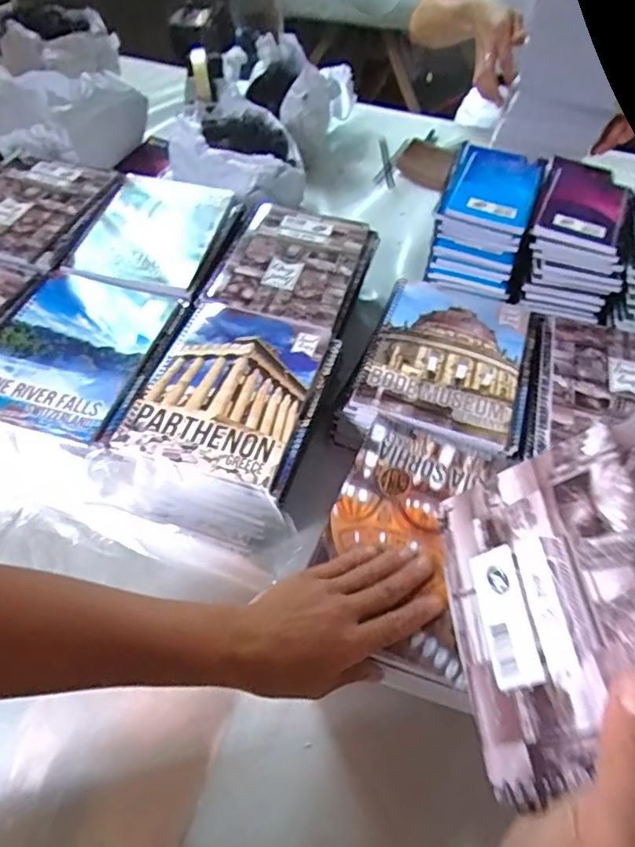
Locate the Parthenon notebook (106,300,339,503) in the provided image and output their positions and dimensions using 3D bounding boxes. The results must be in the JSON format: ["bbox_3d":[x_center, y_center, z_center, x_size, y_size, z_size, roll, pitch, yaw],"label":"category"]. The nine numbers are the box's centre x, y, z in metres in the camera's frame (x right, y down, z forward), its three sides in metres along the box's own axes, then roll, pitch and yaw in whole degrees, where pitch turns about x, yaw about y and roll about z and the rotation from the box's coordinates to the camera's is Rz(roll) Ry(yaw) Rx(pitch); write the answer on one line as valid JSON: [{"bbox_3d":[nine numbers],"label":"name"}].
[{"bbox_3d":[-0.081,-0.036,0.521,0.160,0.011,0.187,16,55,8],"label":"Parthenon notebook"}]

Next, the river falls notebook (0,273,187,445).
[{"bbox_3d":[-0.252,-0.079,0.540,0.170,0.011,0.201,13,54,6],"label":"river falls notebook"}]

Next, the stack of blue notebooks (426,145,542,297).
[{"bbox_3d":[0.189,-0.235,0.624,0.098,0.093,0.146,15,54,8],"label":"stack of blue notebooks"}]

